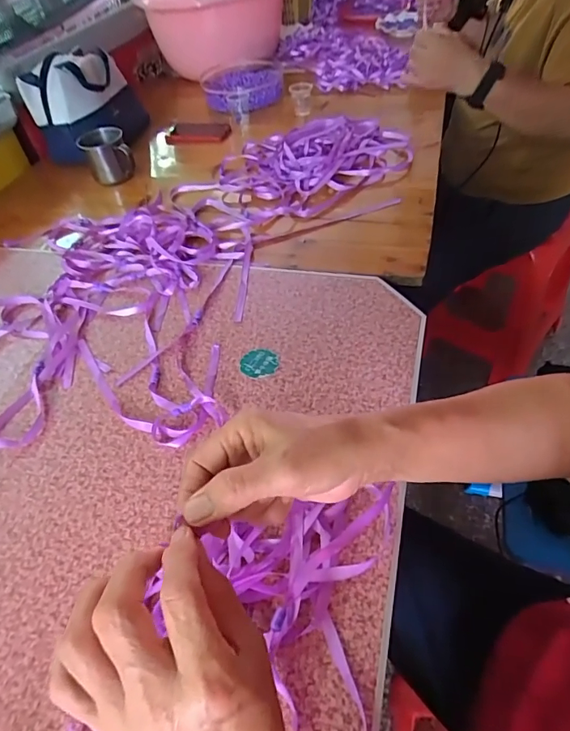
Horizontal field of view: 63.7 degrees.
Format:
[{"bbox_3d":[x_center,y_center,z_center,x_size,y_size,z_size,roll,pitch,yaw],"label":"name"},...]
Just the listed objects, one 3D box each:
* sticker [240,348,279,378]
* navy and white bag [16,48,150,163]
[{"bbox_3d":[-0.030,-0.005,0.541,0.044,0.004,0.043,-3,48,4],"label":"sticker"},{"bbox_3d":[-0.412,-0.562,0.976,0.149,0.168,0.226,19,53,22],"label":"navy and white bag"}]

